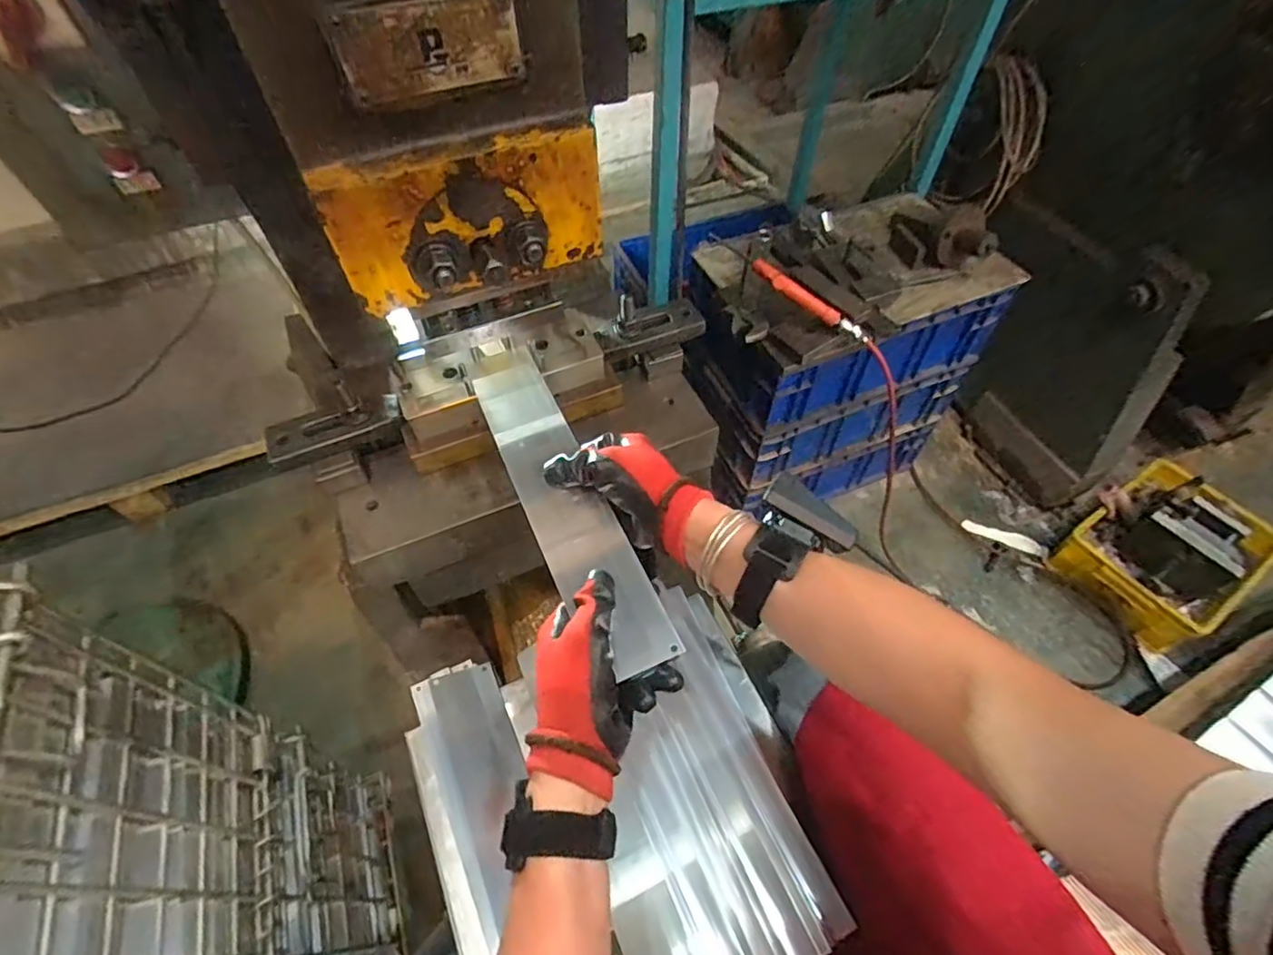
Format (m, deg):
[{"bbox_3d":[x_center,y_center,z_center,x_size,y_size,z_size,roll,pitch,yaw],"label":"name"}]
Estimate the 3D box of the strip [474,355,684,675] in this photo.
[{"bbox_3d":[-0.058,0.015,0.472,0.061,0.006,0.297,-22,57,-13],"label":"strip"}]

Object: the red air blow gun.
[{"bbox_3d":[0.226,-0.276,0.870,0.271,0.026,0.027,33,58,-3],"label":"red air blow gun"}]

